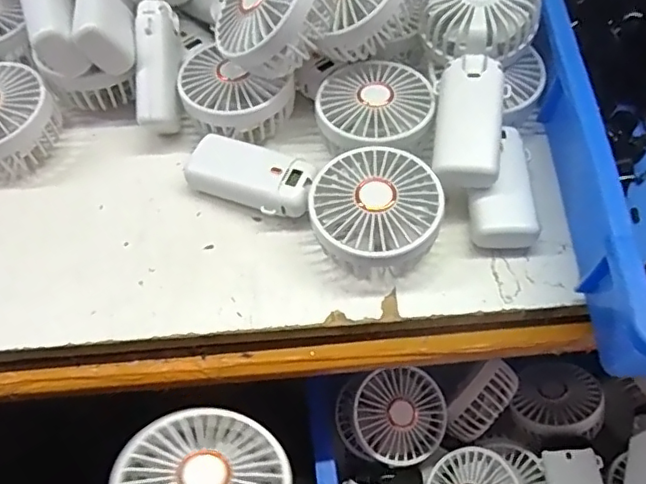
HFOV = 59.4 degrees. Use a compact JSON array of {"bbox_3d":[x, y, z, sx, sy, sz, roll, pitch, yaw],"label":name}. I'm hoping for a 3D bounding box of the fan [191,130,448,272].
[{"bbox_3d":[-0.005,-0.039,0.396,0.176,0.045,0.082,28,63,16],"label":"fan"}]

